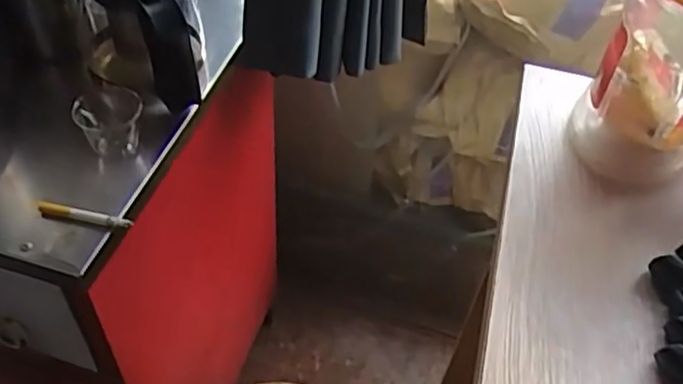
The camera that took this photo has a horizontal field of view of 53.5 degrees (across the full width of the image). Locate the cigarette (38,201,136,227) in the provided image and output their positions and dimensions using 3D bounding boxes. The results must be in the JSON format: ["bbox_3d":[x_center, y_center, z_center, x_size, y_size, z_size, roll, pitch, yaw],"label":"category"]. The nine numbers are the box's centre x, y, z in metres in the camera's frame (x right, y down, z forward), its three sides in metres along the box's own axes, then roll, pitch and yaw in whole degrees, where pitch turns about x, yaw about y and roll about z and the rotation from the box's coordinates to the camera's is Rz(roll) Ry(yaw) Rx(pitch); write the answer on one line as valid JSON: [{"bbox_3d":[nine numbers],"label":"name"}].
[{"bbox_3d":[-0.198,0.018,0.519,0.076,0.009,0.007,11,49,6],"label":"cigarette"}]

